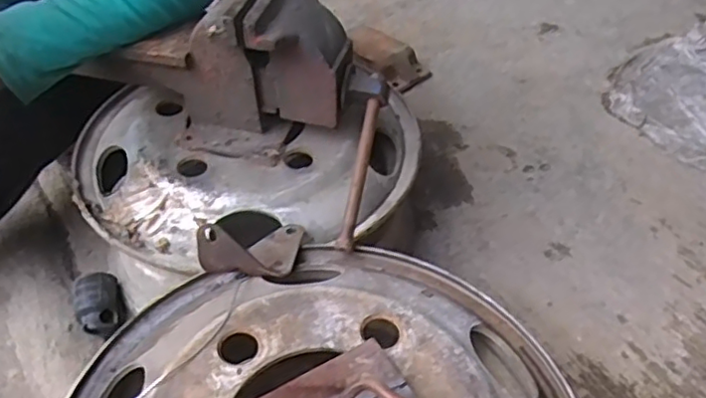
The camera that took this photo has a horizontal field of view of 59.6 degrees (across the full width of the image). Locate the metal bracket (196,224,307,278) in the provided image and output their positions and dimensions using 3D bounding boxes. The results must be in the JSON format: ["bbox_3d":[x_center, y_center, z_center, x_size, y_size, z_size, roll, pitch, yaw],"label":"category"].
[{"bbox_3d":[-0.091,0.052,0.618,0.120,0.043,0.064,-3,35,-45],"label":"metal bracket"}]

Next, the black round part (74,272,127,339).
[{"bbox_3d":[-0.325,0.136,0.789,0.054,0.038,0.085,-16,46,-14],"label":"black round part"}]

